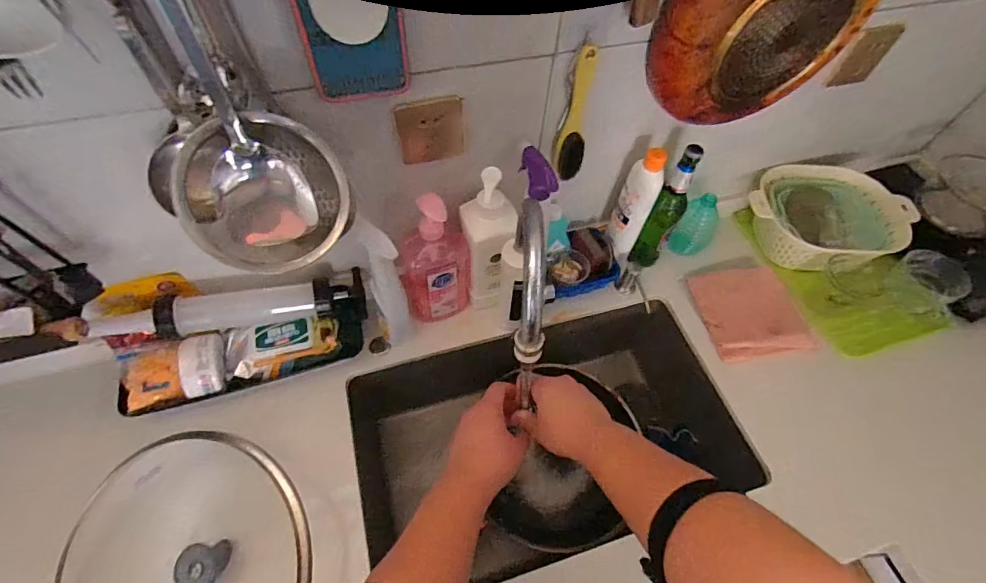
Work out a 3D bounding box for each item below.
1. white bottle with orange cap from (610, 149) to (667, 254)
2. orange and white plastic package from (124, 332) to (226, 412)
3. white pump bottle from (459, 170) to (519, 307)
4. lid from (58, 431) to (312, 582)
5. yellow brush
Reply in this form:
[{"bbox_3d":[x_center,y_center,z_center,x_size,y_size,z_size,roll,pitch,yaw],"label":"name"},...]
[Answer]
[{"bbox_3d":[0.241,-0.148,0.759,0.054,0.214,0.047,20,59,10],"label":"white bottle with orange cap"},{"bbox_3d":[-0.467,0.118,0.652,0.129,0.069,0.085,-18,60,-14],"label":"orange and white plastic package"},{"bbox_3d":[-0.007,-0.066,0.705,0.077,0.266,0.063,-1,57,-3],"label":"white pump bottle"},{"bbox_3d":[-0.370,0.345,0.546,0.309,0.067,0.309,-1,74,3],"label":"lid"},{"bbox_3d":[0.112,-0.236,0.612,0.032,0.182,0.034,-13,59,-10],"label":"yellow brush"}]

